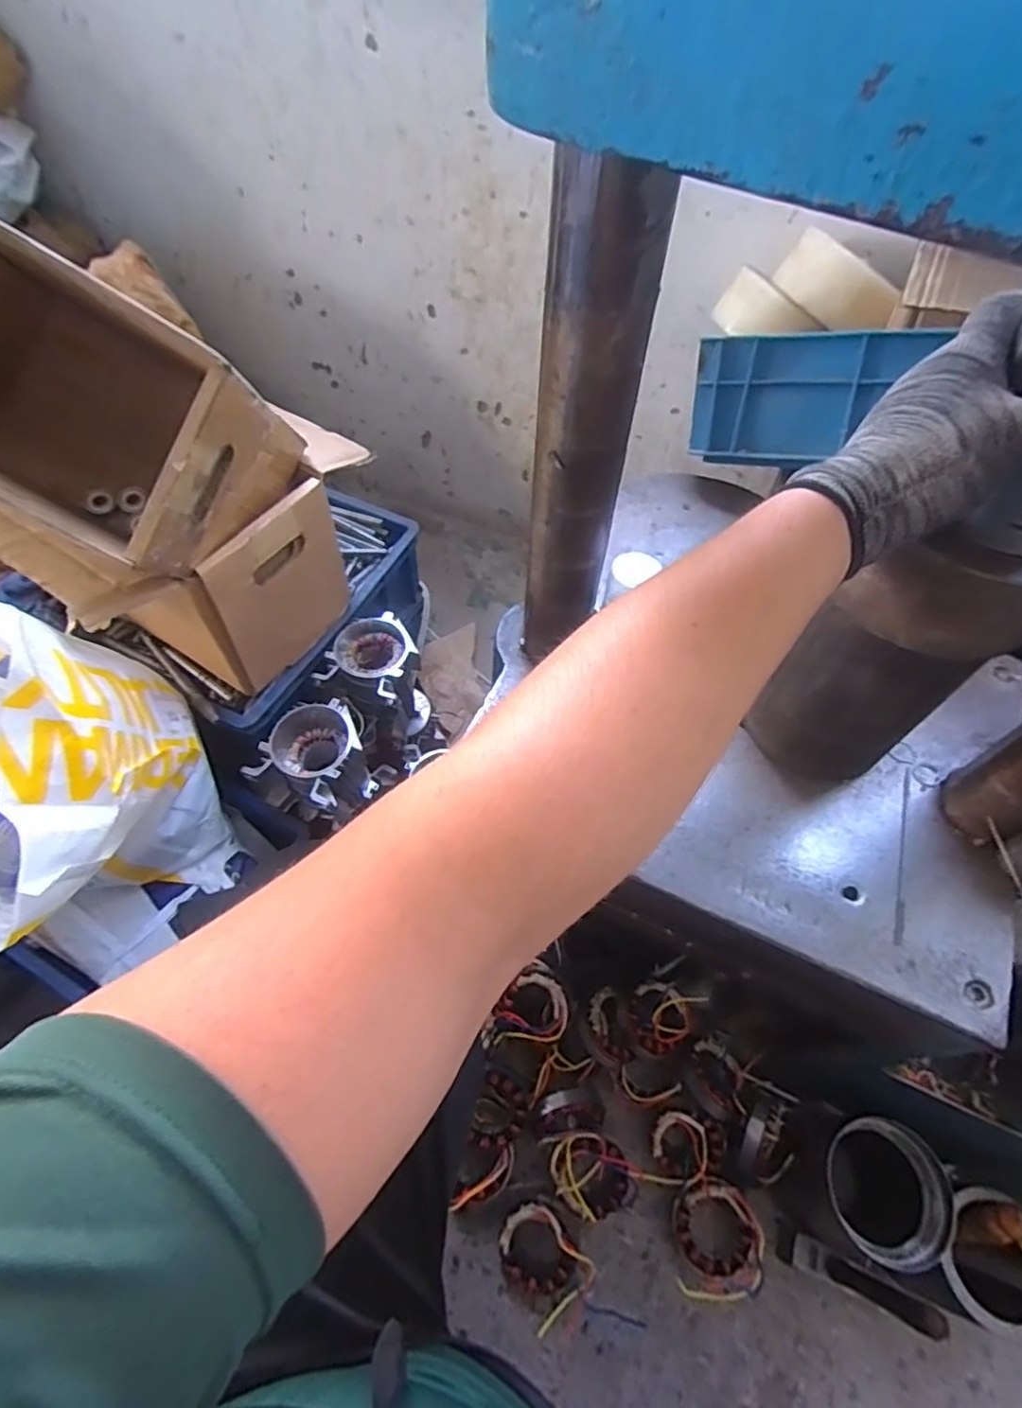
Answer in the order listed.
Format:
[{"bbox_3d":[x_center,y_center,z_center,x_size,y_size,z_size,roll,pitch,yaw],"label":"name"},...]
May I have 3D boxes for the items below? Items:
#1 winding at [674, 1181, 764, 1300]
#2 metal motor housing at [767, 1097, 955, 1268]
[{"bbox_3d":[0.227,0.594,0.705,0.086,0.060,0.098,11,57,5],"label":"winding"},{"bbox_3d":[0.376,0.517,0.686,0.125,0.164,0.126,1,57,-1],"label":"metal motor housing"}]

